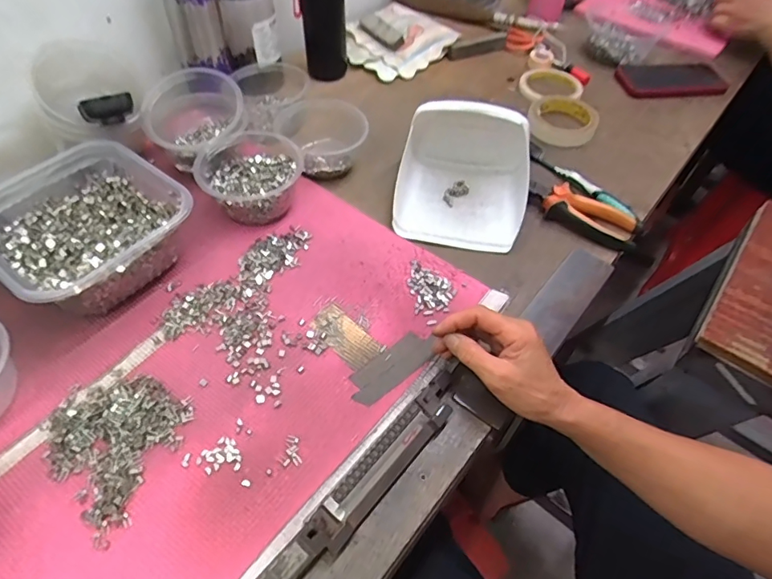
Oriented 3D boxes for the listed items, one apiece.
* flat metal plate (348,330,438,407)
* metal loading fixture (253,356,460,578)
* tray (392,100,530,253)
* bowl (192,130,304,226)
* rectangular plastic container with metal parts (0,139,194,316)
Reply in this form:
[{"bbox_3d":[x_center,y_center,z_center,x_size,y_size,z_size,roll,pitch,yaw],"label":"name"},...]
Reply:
[{"bbox_3d":[0.005,0.073,0.460,0.087,0.004,0.036,-36,64,-24],"label":"flat metal plate"},{"bbox_3d":[-0.036,0.172,0.379,0.034,0.019,0.319,35,59,23],"label":"metal loading fixture"},{"bbox_3d":[0.095,-0.138,0.580,0.153,0.080,0.148,8,52,4],"label":"tray"},{"bbox_3d":[-0.159,-0.130,0.572,0.117,0.056,0.111,1,52,-1],"label":"bowl"},{"bbox_3d":[-0.309,-0.063,0.503,0.174,0.071,0.171,34,58,22],"label":"rectangular plastic container with metal parts"}]

